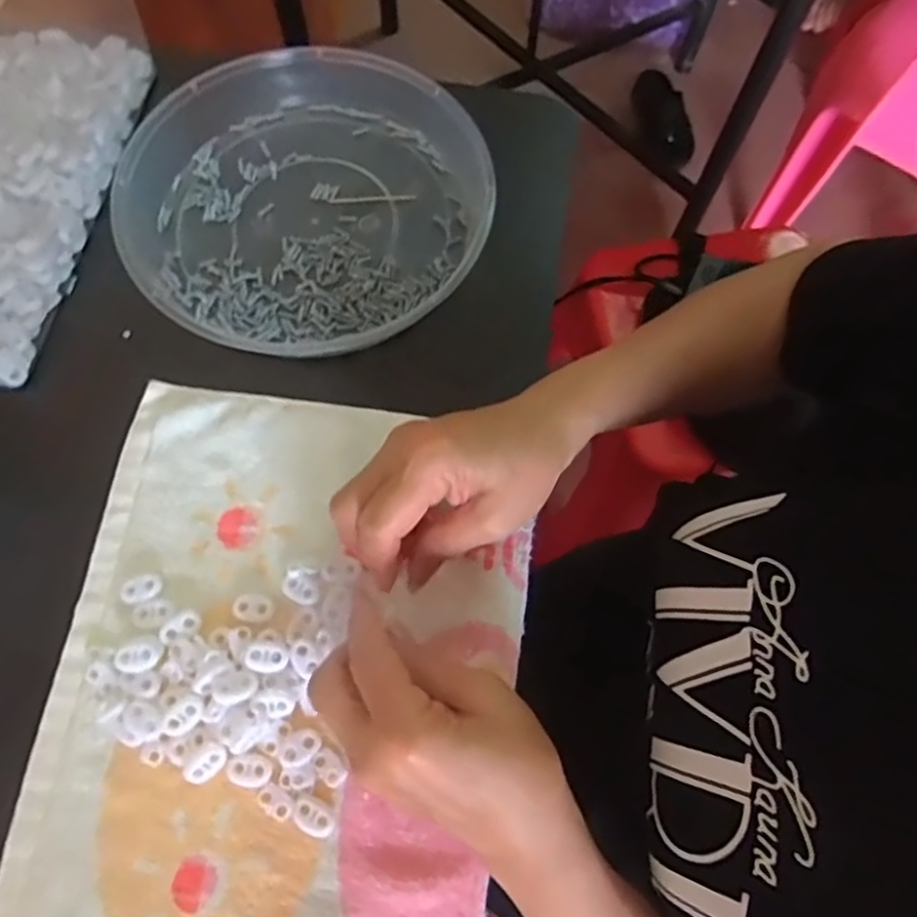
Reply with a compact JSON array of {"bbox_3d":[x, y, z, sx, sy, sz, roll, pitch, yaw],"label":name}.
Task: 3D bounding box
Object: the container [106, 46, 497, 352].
[{"bbox_3d":[-0.097,-0.169,0.450,0.233,0.040,0.217,-5,68,-2],"label":"container"}]

